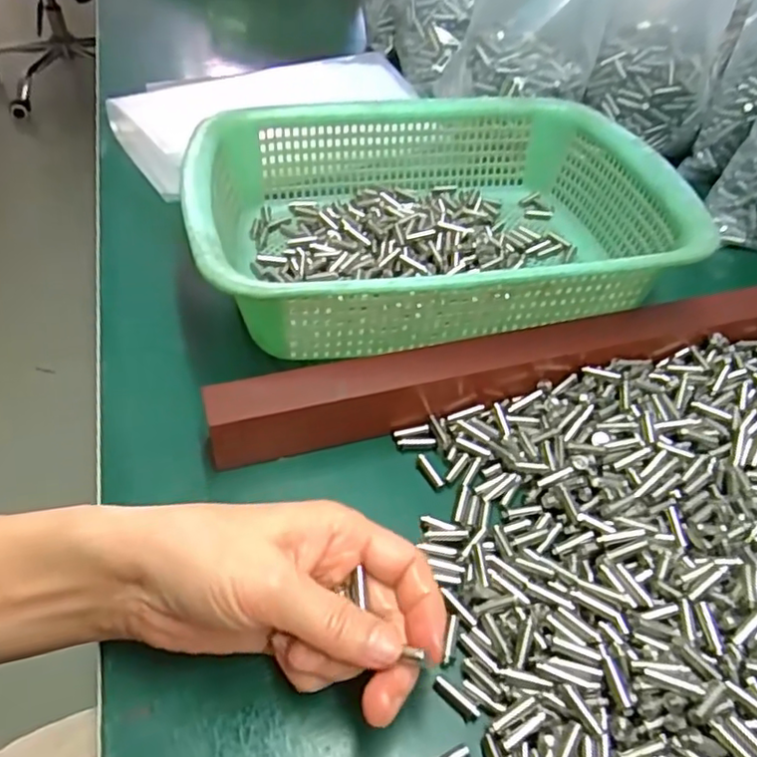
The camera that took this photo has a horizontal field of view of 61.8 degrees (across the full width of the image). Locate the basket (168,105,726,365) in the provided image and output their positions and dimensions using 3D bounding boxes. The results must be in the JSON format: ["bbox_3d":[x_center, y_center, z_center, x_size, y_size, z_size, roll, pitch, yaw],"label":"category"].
[{"bbox_3d":[0.035,-0.110,0.420,0.291,0.075,0.221,-8,48,-8],"label":"basket"}]

